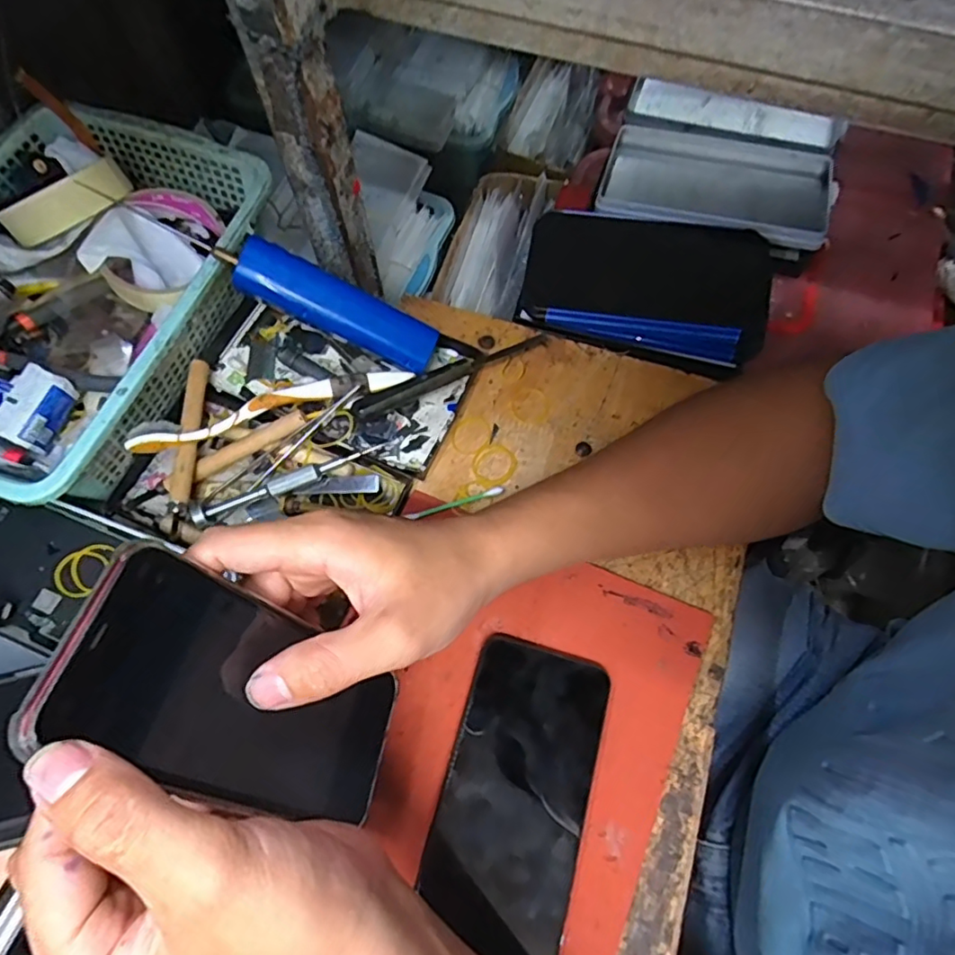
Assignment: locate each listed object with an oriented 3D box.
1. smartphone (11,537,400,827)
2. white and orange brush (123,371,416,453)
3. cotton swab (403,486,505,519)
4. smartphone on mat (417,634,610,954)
[{"bbox_3d":[-0.092,0.090,0.237,0.012,0.148,0.073,-19,46,34],"label":"smartphone"},{"bbox_3d":[-0.132,-0.046,0.381,0.178,0.030,0.019,-19,70,-8],"label":"white and orange brush"},{"bbox_3d":[-0.014,0.016,0.375,0.064,0.005,0.006,-16,70,-7],"label":"cotton swab"},{"bbox_3d":[0.021,0.169,0.309,0.075,0.013,0.153,15,69,5],"label":"smartphone on mat"}]

